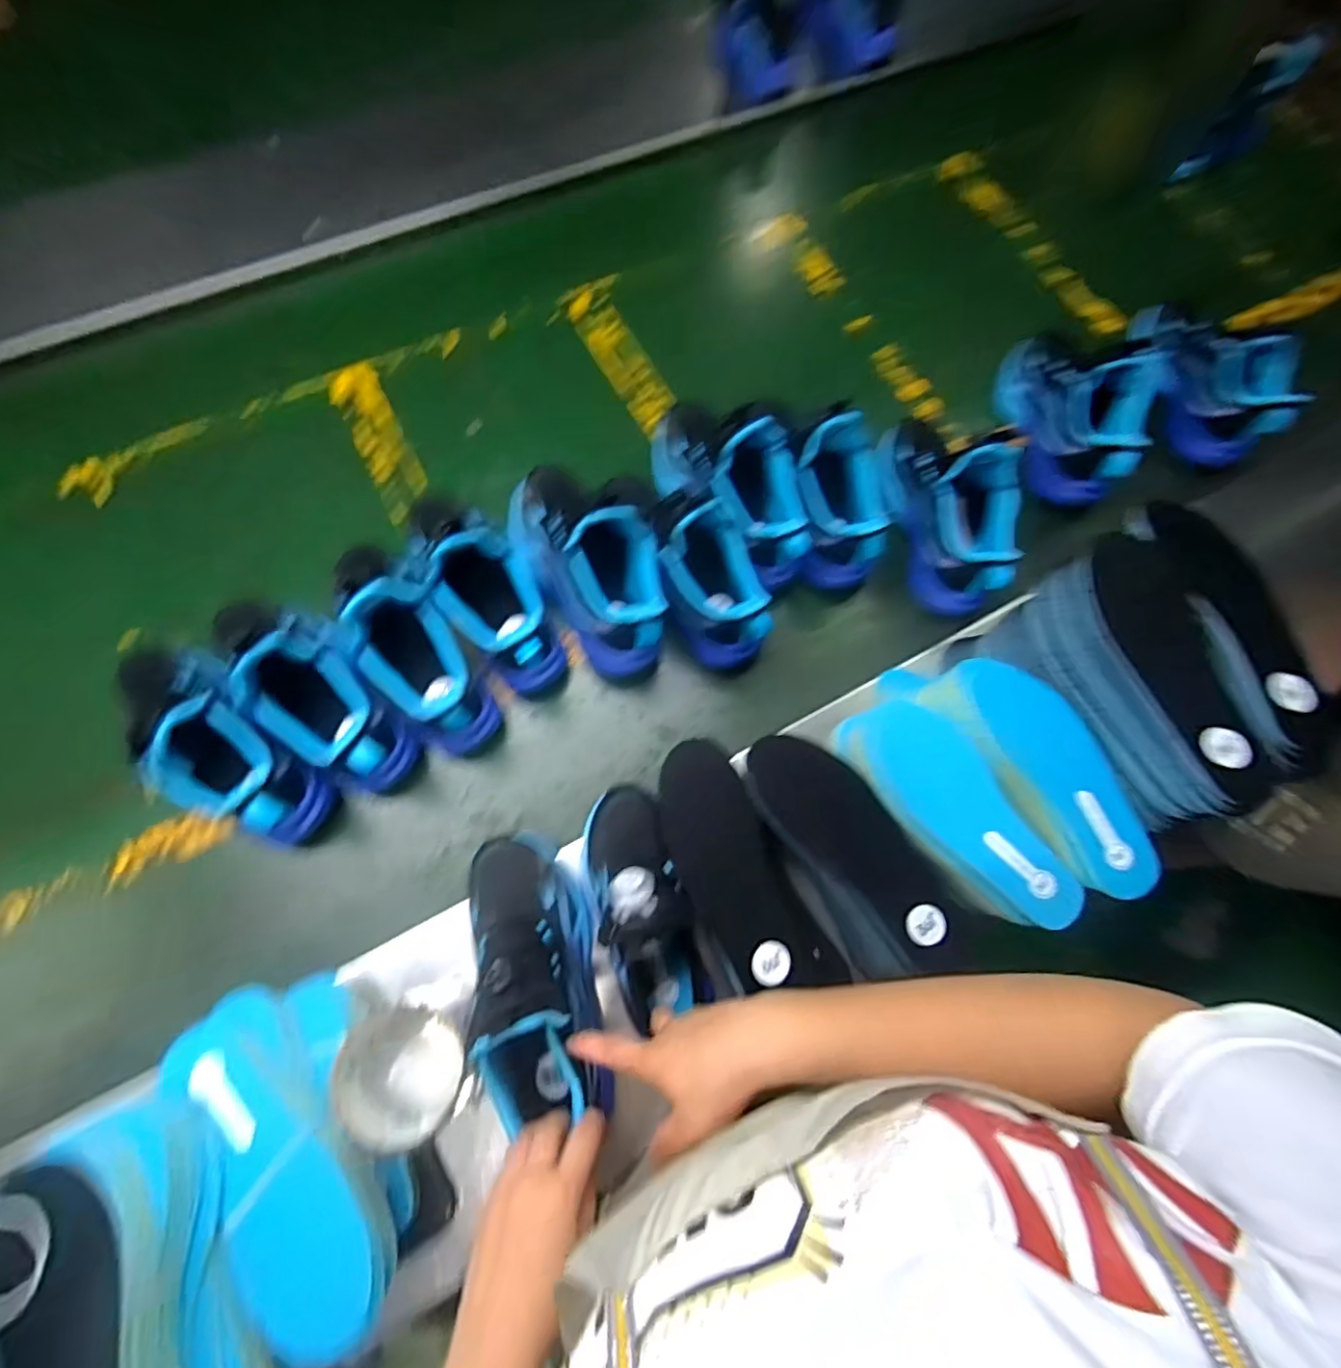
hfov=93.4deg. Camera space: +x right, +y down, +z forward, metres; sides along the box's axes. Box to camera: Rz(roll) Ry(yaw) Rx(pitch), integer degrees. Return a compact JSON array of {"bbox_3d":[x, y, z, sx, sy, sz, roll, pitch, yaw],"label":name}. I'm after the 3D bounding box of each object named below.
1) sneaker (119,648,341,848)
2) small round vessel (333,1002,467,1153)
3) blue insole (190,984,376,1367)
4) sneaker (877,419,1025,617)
[{"bbox_3d":[-0.380,0.035,0.519,0.228,0.126,0.078,41,75,10],"label":"sneaker"},{"bbox_3d":[-0.172,0.257,0.417,0.068,0.060,0.077,-15,73,-7],"label":"small round vessel"},{"bbox_3d":[-0.251,0.304,0.401,0.066,0.029,0.210,-33,76,-12],"label":"blue insole"},{"bbox_3d":[0.284,-0.191,0.627,0.081,0.124,0.228,-8,72,-5],"label":"sneaker"}]

